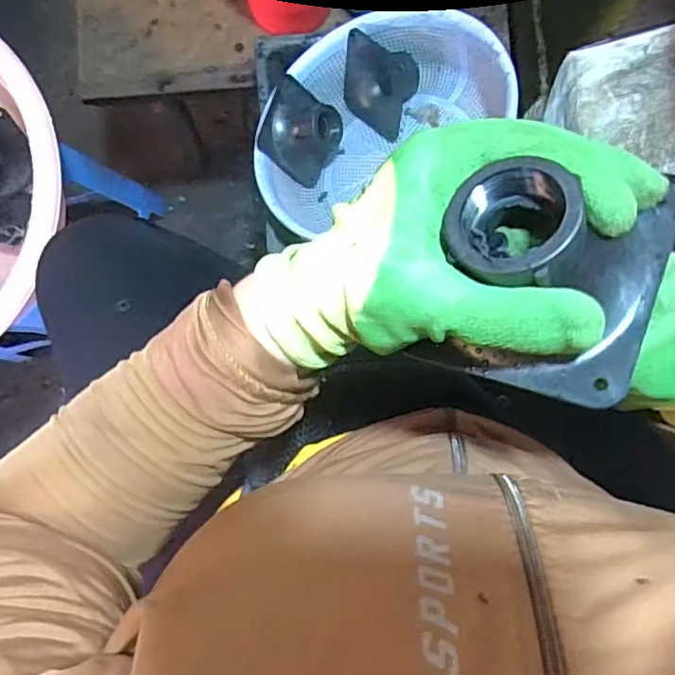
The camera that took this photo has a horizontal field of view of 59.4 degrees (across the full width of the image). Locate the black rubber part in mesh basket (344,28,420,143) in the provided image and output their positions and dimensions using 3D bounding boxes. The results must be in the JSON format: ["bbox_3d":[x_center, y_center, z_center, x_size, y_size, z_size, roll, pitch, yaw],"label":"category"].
[{"bbox_3d":[0.045,-0.284,0.655,0.082,0.078,0.029,21,46,-1],"label":"black rubber part in mesh basket"}]

